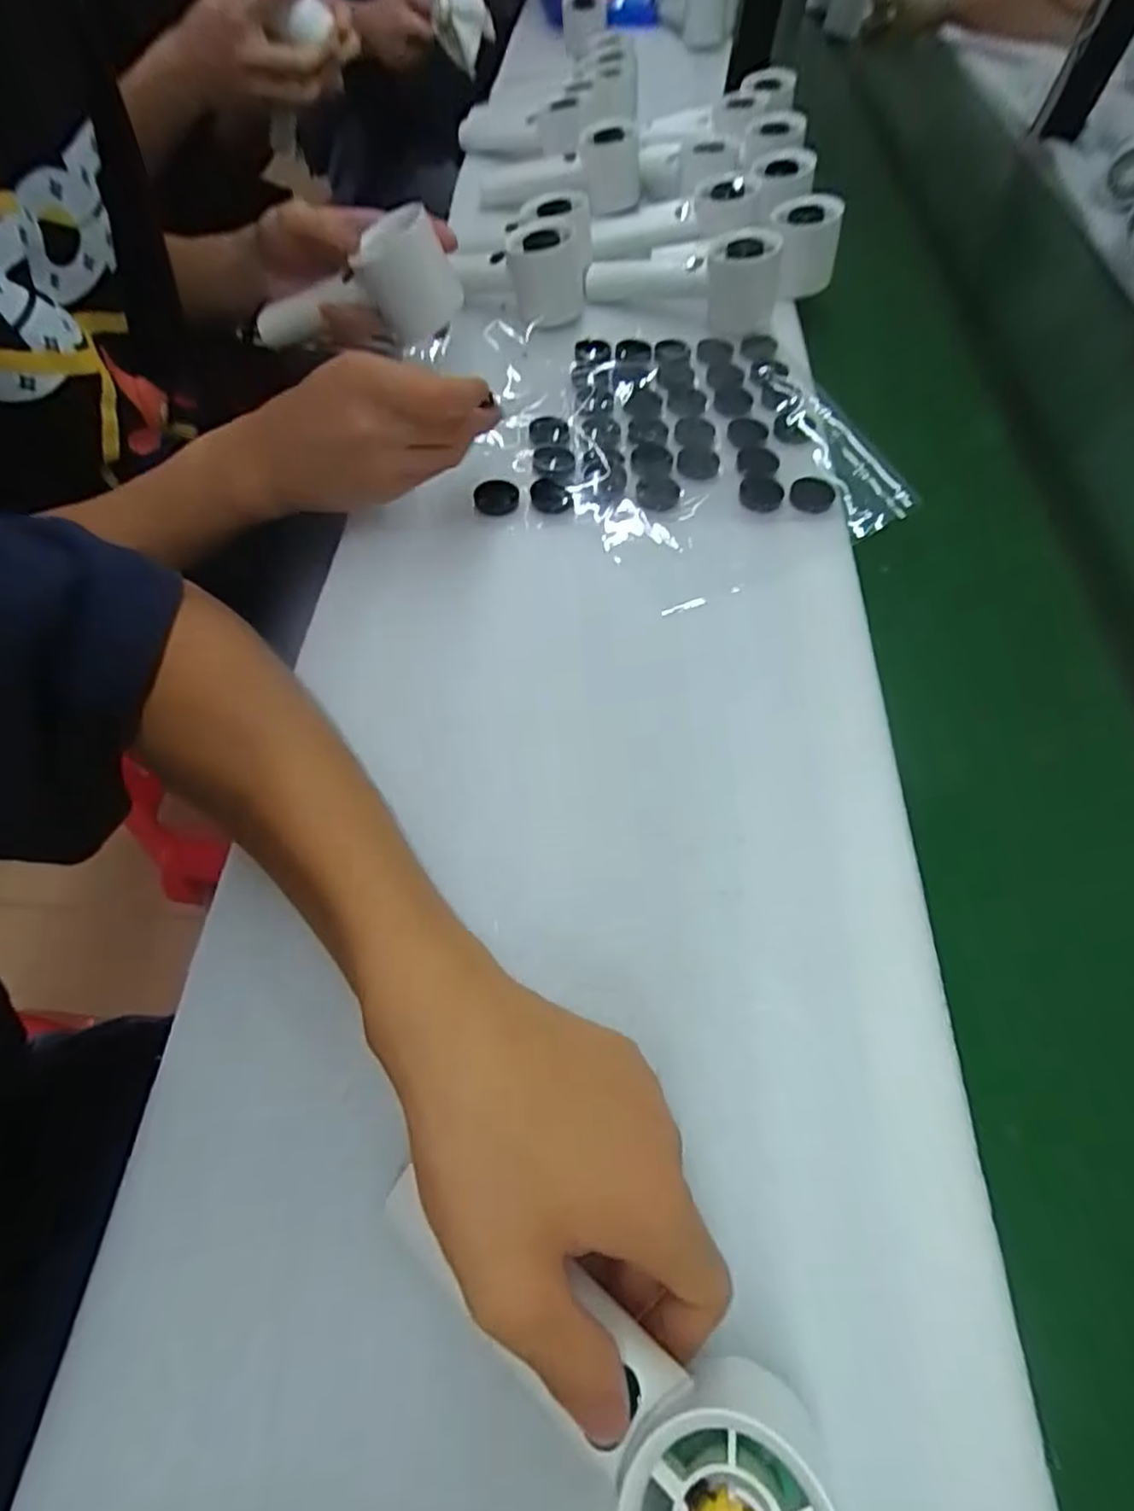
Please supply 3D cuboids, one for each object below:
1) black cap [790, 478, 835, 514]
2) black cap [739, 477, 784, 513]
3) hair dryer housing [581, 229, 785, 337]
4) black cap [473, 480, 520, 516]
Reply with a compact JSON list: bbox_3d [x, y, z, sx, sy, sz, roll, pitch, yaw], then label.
[{"bbox_3d":[0.167,-0.179,0.461,0.028,0.008,0.030,8,59,4],"label":"black cap"},{"bbox_3d":[0.133,-0.180,0.462,0.029,0.004,0.032,6,59,2],"label":"black cap"},{"bbox_3d":[0.102,-0.413,0.573,0.162,0.064,0.053,20,61,10],"label":"hair dryer housing"},{"bbox_3d":[-0.048,-0.175,0.456,0.028,0.008,0.028,1,59,-1],"label":"black cap"}]

